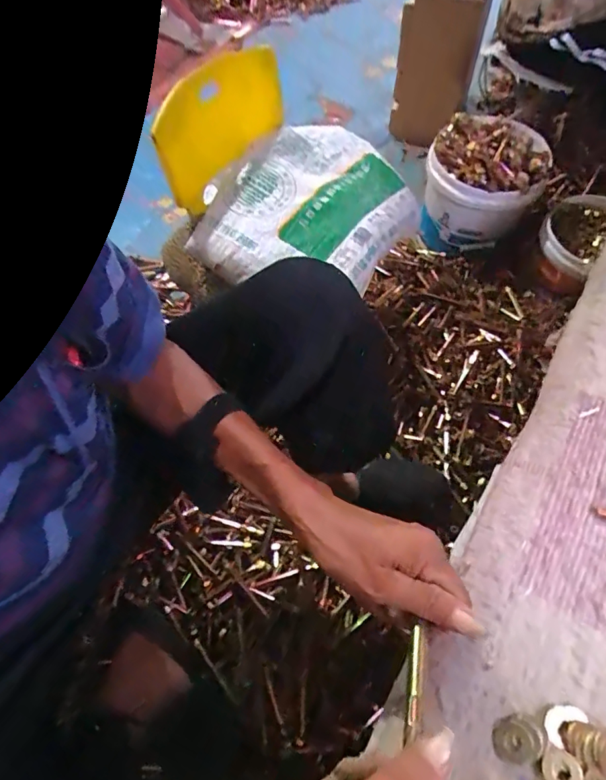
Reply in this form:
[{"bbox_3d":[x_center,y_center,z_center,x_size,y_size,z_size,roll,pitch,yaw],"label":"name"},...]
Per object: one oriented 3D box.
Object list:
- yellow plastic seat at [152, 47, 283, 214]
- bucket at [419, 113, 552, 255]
[{"bbox_3d":[-0.158,-0.476,0.810,0.157,0.075,0.285,43,88,-16],"label":"yellow plastic seat"},{"bbox_3d":[0.398,-0.462,1.039,0.228,0.225,0.209,9,63,8],"label":"bucket"}]

